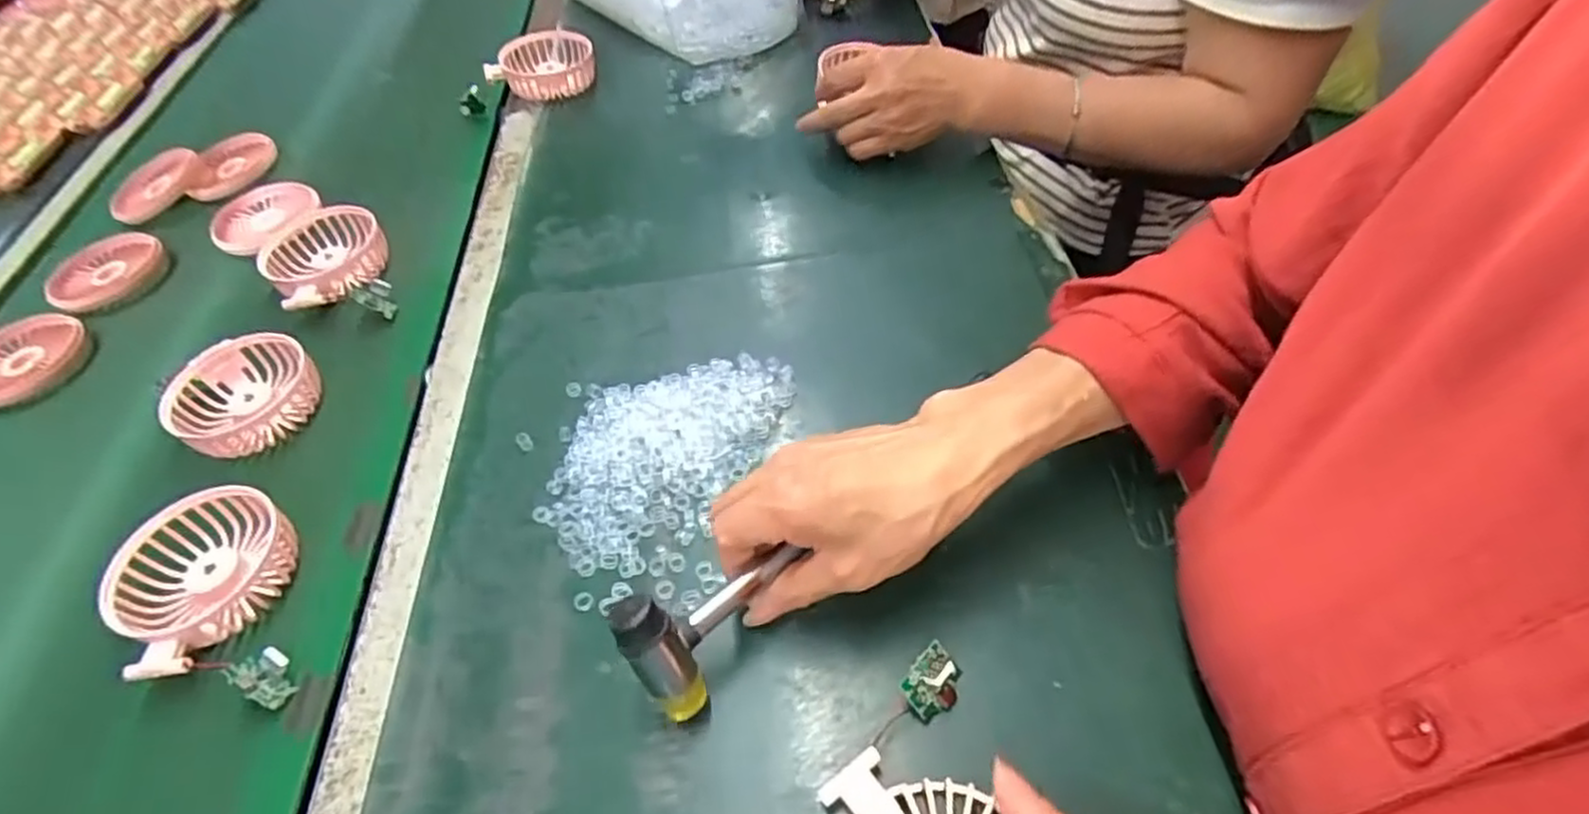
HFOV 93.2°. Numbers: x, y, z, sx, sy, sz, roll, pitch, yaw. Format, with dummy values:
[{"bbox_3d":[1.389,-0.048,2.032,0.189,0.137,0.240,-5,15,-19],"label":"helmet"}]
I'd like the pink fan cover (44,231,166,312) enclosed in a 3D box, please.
[{"bbox_3d":[-0.578,-0.113,0.633,0.086,0.015,0.089,-36,56,-22],"label":"pink fan cover"}]

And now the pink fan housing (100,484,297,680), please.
[{"bbox_3d":[-0.326,0.096,0.422,0.091,0.044,0.092,28,59,26],"label":"pink fan housing"}]

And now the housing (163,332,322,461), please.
[{"bbox_3d":[-0.370,-0.007,0.508,0.091,0.033,0.087,-3,50,3],"label":"housing"}]

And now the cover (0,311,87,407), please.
[{"bbox_3d":[-0.582,-0.035,0.567,0.071,0.018,0.088,24,57,23],"label":"cover"}]

